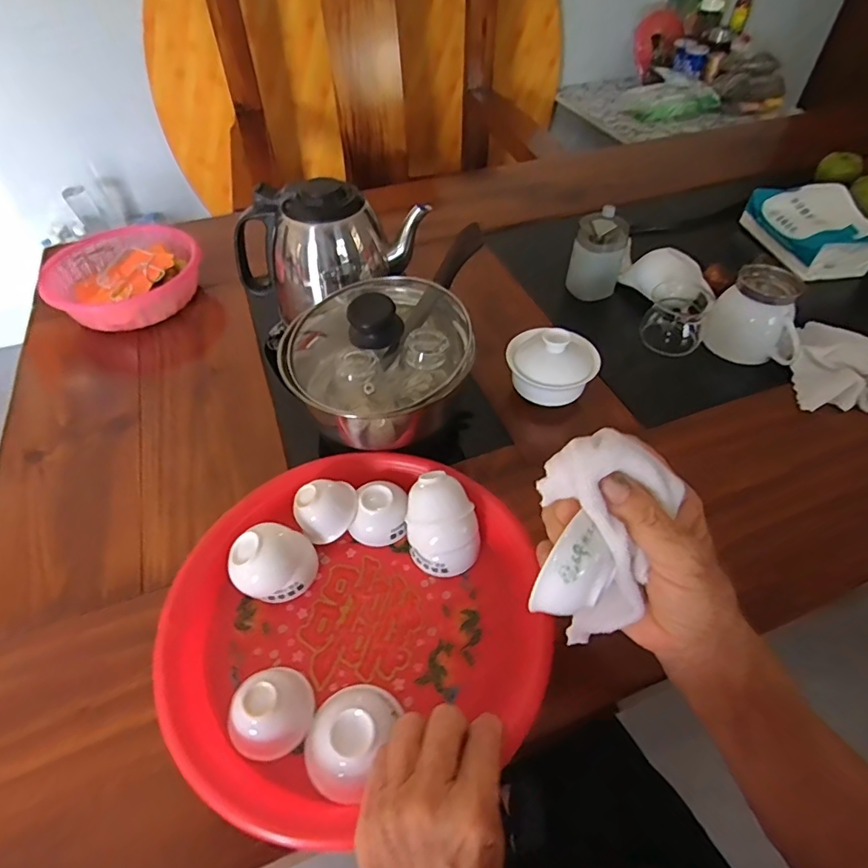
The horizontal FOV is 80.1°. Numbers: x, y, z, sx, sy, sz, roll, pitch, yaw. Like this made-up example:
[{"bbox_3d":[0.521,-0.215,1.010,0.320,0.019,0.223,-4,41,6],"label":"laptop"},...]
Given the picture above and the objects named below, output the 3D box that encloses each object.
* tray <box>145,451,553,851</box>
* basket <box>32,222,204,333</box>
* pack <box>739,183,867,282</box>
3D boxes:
[{"bbox_3d":[-0.055,0.115,0.357,0.249,0.044,0.231,0,50,0],"label":"tray"},{"bbox_3d":[-0.371,-0.192,0.620,0.156,0.045,0.172,37,59,27],"label":"basket"},{"bbox_3d":[0.490,-0.273,0.670,0.088,0.065,0.162,-8,50,-6],"label":"pack"}]

